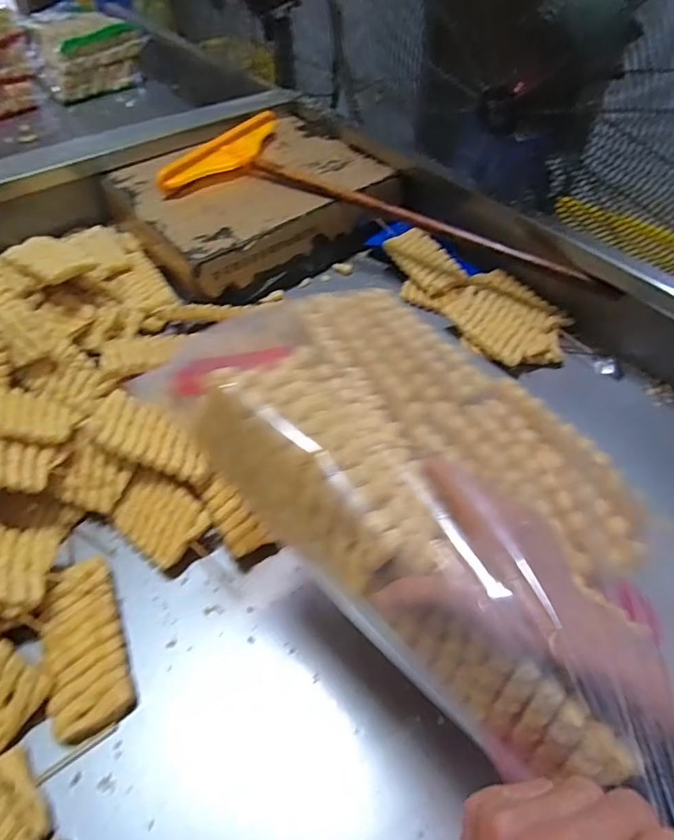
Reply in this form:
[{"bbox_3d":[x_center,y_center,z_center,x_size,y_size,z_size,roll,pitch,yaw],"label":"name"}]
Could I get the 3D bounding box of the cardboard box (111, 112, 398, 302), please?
[{"bbox_3d":[-0.152,-0.407,0.940,0.430,0.114,0.361,-30,55,-21],"label":"cardboard box"}]

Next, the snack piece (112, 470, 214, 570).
[{"bbox_3d":[-0.197,0.105,0.559,0.106,0.011,0.079,31,83,22],"label":"snack piece"}]

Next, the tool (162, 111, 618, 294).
[{"bbox_3d":[0.082,-0.371,0.820,0.747,0.042,0.293,22,54,20],"label":"tool"}]

